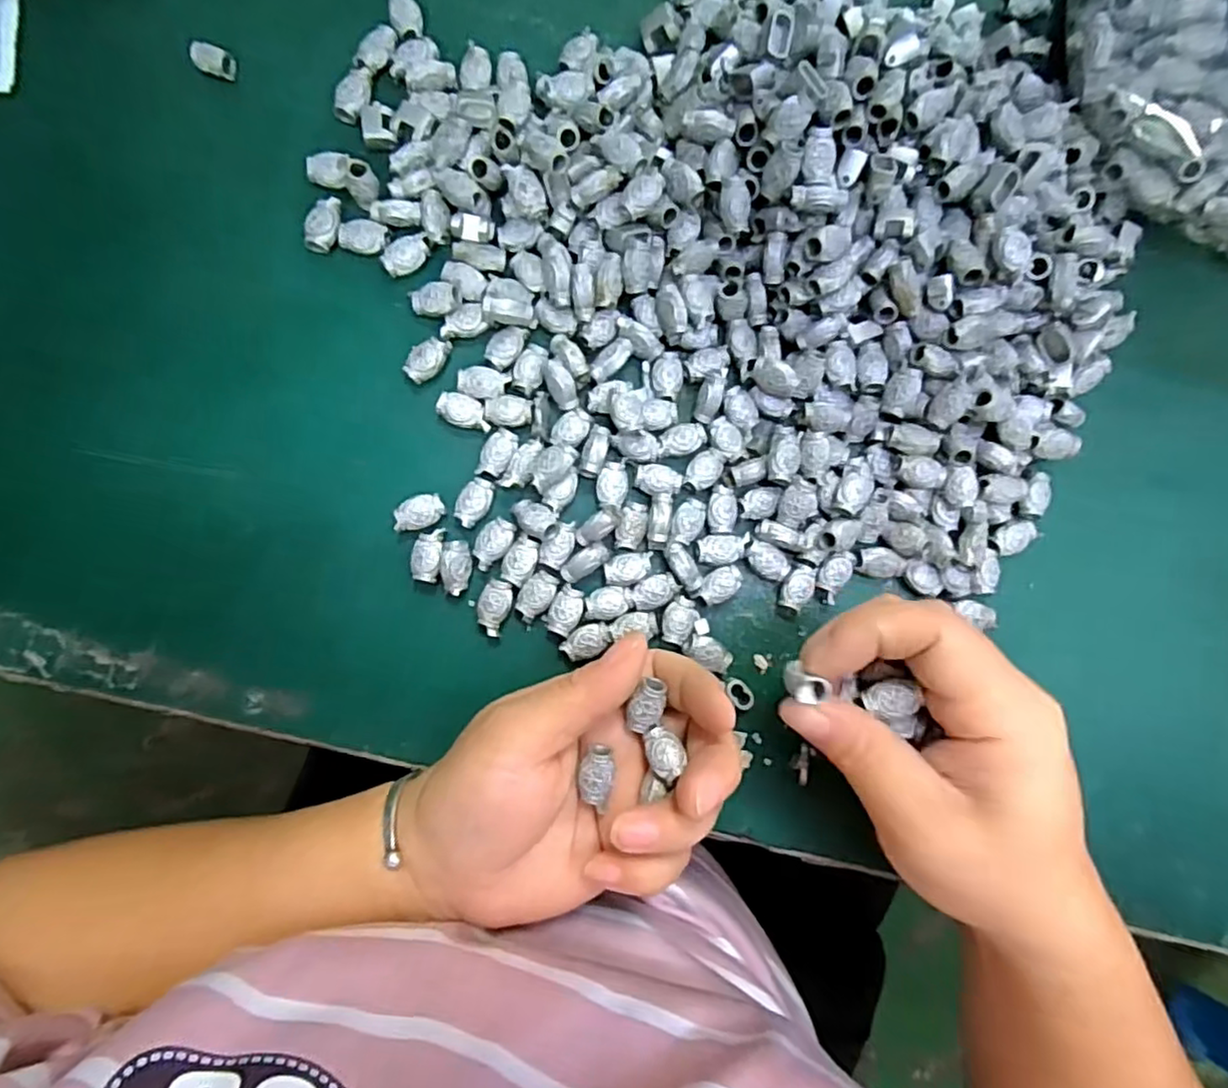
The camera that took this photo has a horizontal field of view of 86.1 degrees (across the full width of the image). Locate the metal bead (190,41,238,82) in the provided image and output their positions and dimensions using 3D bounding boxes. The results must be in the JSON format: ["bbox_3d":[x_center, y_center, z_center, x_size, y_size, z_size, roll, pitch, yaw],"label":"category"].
[{"bbox_3d":[-0.159,-0.191,0.261,0.015,0.009,0.010,10,86,-3],"label":"metal bead"}]

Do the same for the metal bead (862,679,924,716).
[{"bbox_3d":[0.089,0.049,0.212,0.015,0.006,0.011,-1,86,-4],"label":"metal bead"}]

